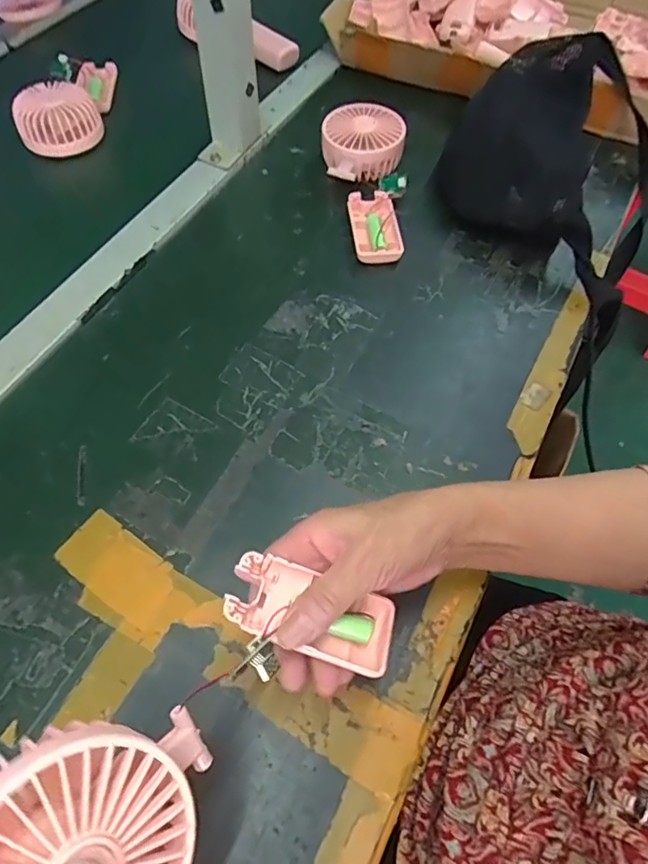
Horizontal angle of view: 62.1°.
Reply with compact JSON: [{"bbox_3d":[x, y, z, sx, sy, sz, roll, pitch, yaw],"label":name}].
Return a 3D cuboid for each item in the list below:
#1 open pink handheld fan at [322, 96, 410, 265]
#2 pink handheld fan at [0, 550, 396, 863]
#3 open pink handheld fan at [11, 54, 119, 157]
[{"bbox_3d":[0.041,-0.259,0.550,0.082,0.046,0.200,1,59,0],"label":"open pink handheld fan"},{"bbox_3d":[-0.053,0.127,0.241,0.086,0.049,0.217,39,34,20],"label":"pink handheld fan"},{"bbox_3d":[-0.297,-0.391,0.622,0.083,0.047,0.174,-4,59,-3],"label":"open pink handheld fan"}]

